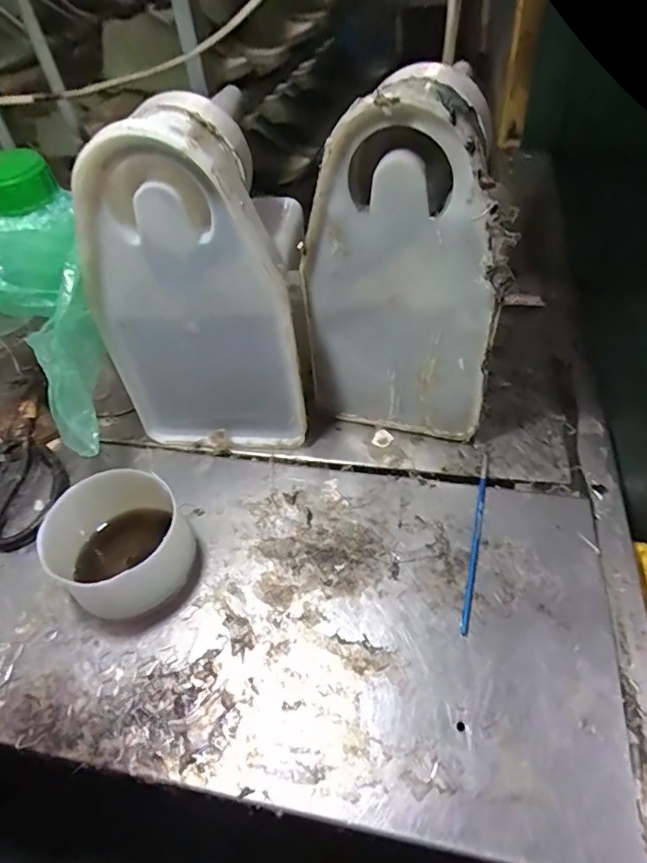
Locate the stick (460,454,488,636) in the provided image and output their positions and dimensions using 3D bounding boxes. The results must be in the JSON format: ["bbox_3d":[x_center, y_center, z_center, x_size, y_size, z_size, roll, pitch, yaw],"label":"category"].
[{"bbox_3d":[0.114,0.075,0.387,0.005,0.004,0.152,11,51,14],"label":"stick"}]

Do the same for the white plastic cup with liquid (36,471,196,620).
[{"bbox_3d":[-0.138,0.082,0.364,0.089,0.063,0.090,-2,49,3],"label":"white plastic cup with liquid"}]

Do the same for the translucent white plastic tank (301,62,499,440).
[{"bbox_3d":[0.059,-0.108,0.390,0.140,0.257,0.059,11,51,14],"label":"translucent white plastic tank"}]

